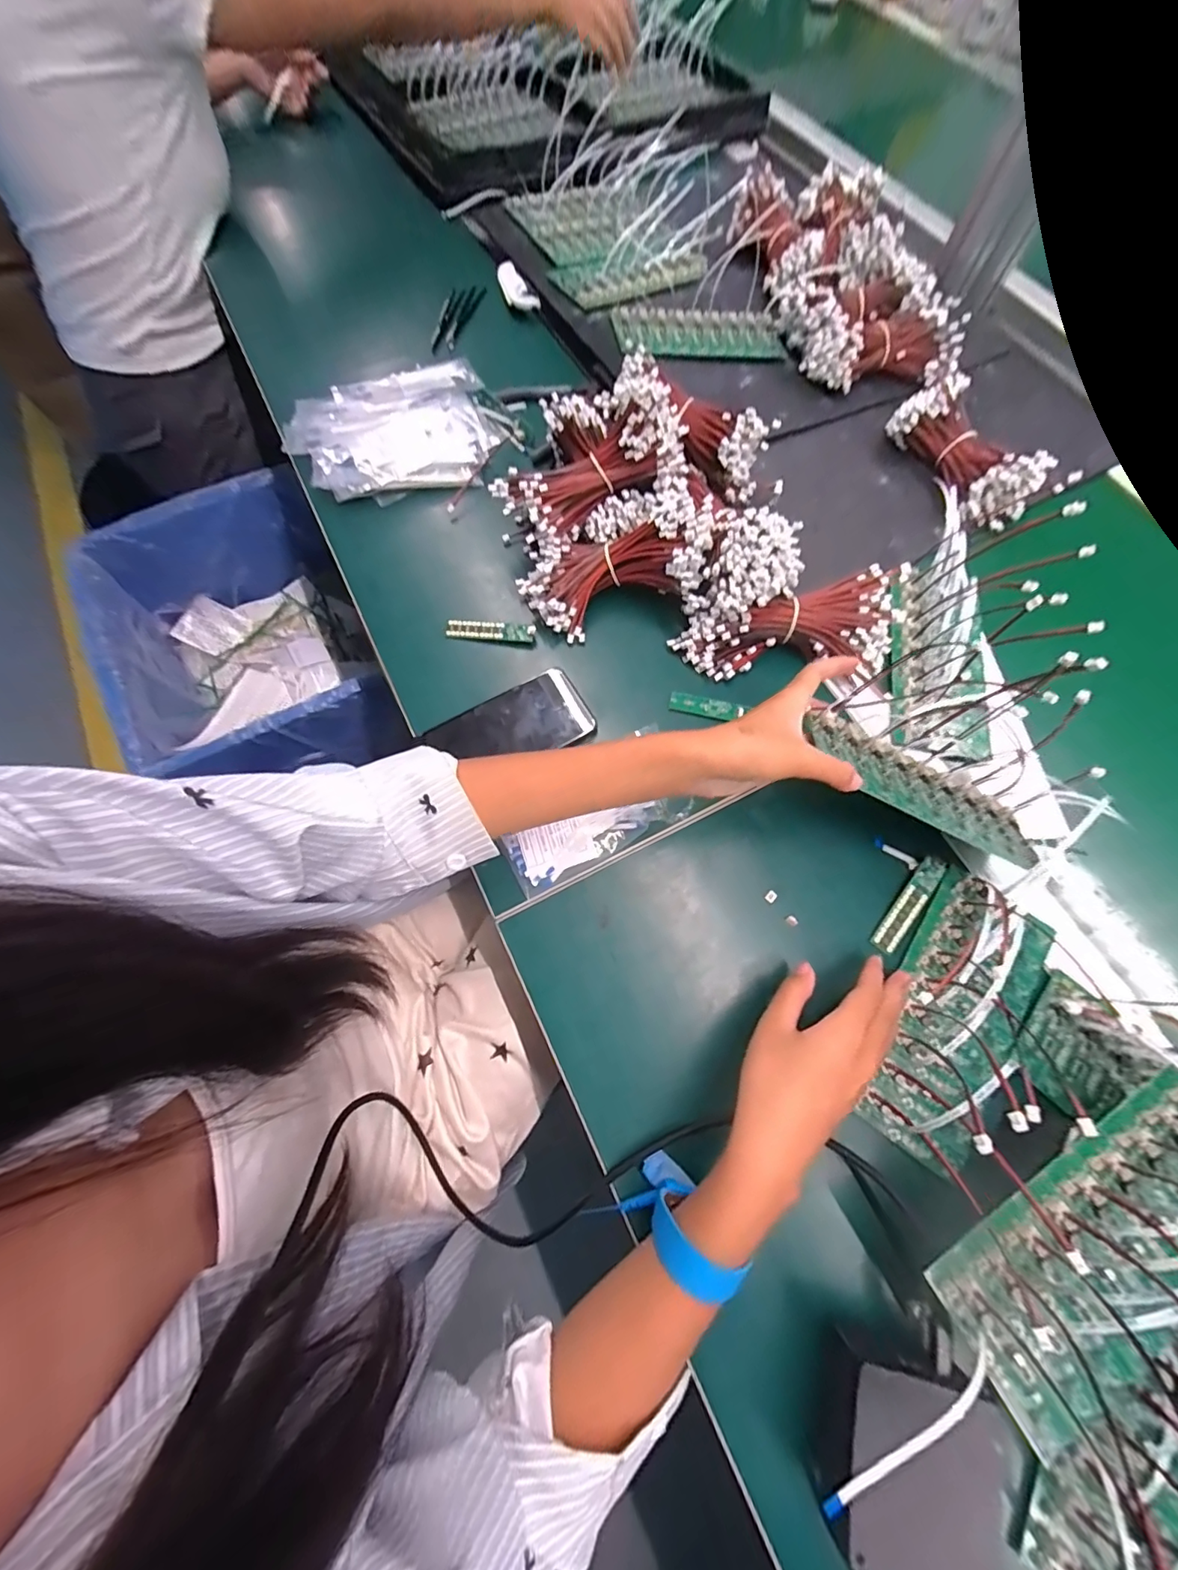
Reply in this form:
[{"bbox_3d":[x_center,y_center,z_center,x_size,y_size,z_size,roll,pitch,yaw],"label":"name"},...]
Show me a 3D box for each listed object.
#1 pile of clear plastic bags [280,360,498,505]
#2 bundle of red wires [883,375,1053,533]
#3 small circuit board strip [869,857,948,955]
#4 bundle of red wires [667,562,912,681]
[{"bbox_3d":[-0.216,-0.393,0.549,0.207,0.029,0.195,-15,71,-7],"label":"pile of clear plastic bags"},{"bbox_3d":[0.392,-0.343,0.522,0.071,0.051,0.164,-23,72,-9],"label":"bundle of red wires"},{"bbox_3d":[0.246,0.091,0.385,0.019,0.006,0.085,39,74,12],"label":"small circuit board strip"},{"bbox_3d":[0.182,-0.128,0.446,0.194,0.046,0.093,-15,71,-7],"label":"bundle of red wires"}]

